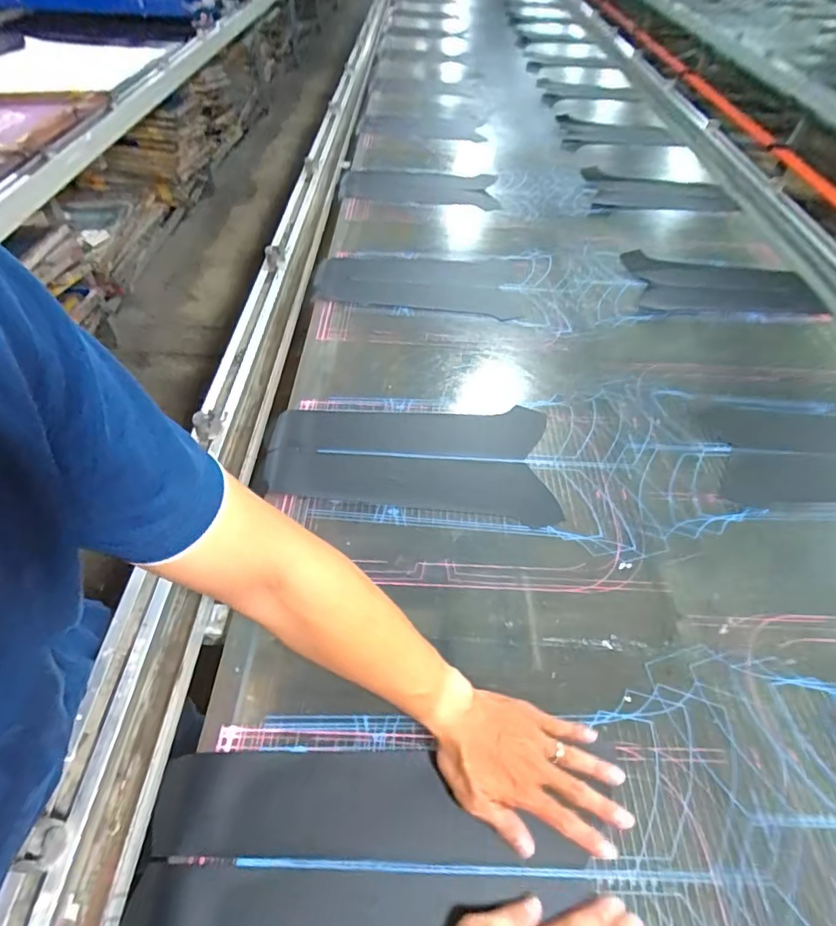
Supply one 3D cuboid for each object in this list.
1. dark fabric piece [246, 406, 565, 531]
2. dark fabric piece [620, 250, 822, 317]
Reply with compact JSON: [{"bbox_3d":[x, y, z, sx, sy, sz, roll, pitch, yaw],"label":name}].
[{"bbox_3d":[-0.018,-0.014,0.793,0.429,0.010,0.213,3,46,2],"label":"dark fabric piece"},{"bbox_3d":[0.650,-0.385,1.110,0.374,0.010,0.215,7,49,5],"label":"dark fabric piece"}]

